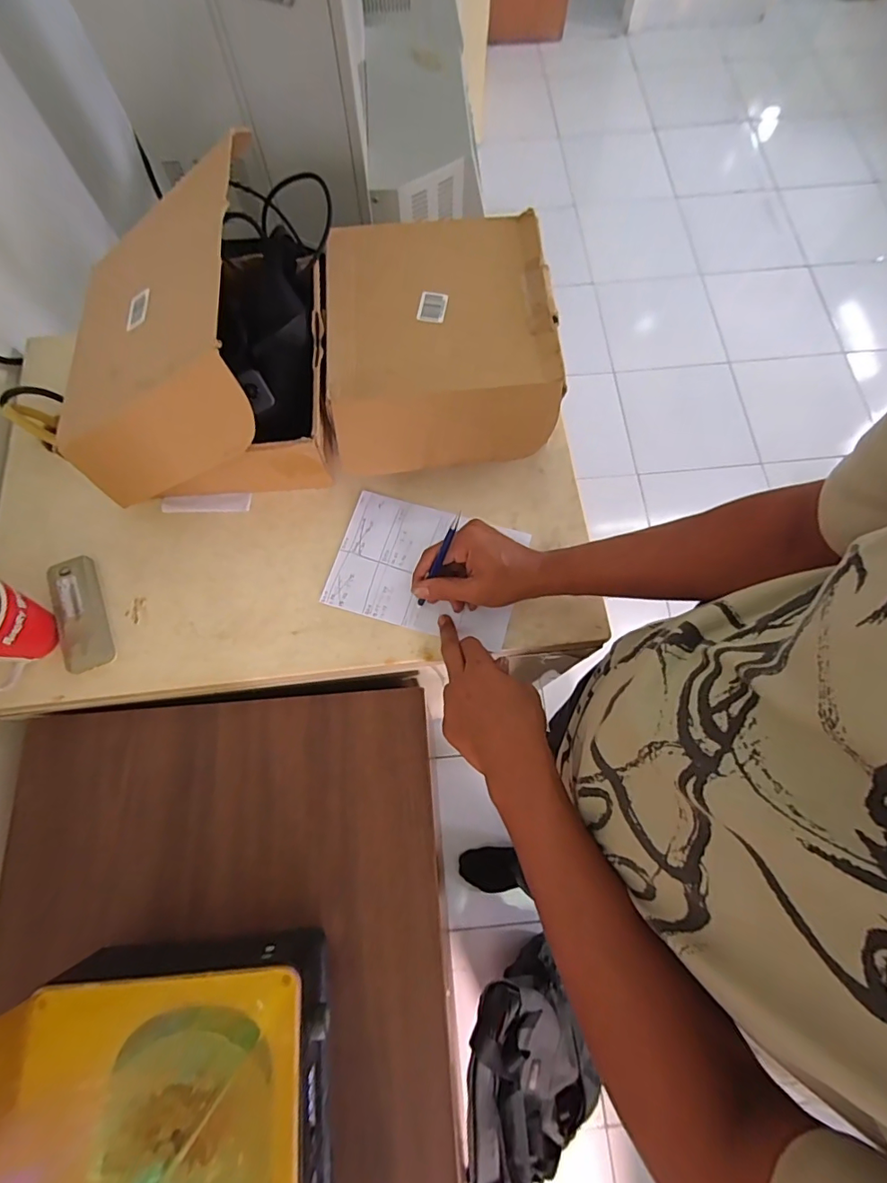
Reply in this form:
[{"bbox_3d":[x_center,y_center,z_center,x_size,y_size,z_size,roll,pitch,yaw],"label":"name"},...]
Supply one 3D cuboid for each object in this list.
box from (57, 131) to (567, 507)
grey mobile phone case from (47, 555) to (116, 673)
[{"bbox_3d":[-0.130,-0.292,0.535,0.501,0.196,0.289,-7,72,-2],"label":"box"},{"bbox_3d":[-0.400,0.023,0.553,0.047,0.021,0.128,-21,74,-6],"label":"grey mobile phone case"}]

